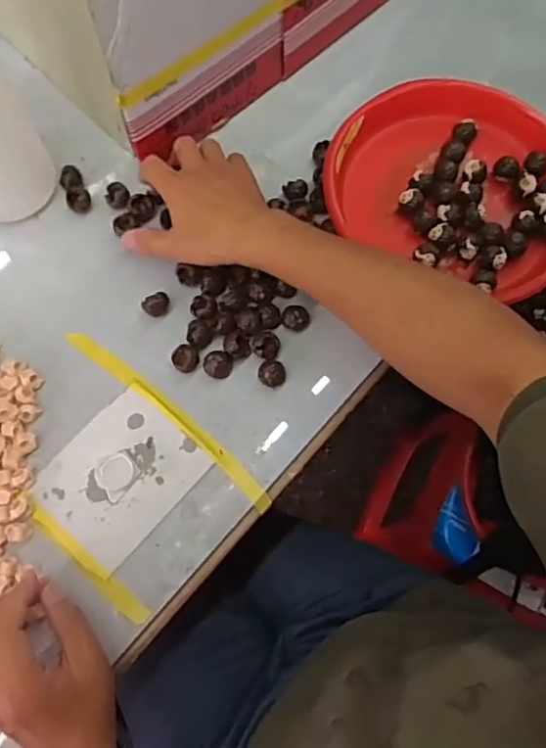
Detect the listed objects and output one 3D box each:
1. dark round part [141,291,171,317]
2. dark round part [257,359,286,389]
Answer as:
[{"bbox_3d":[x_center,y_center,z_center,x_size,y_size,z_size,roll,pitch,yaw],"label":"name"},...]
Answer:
[{"bbox_3d":[-0.110,-0.065,0.571,0.025,0.015,0.018,-26,75,-10],"label":"dark round part"},{"bbox_3d":[-0.001,-0.001,0.556,0.025,0.017,0.025,1,72,-2],"label":"dark round part"}]

